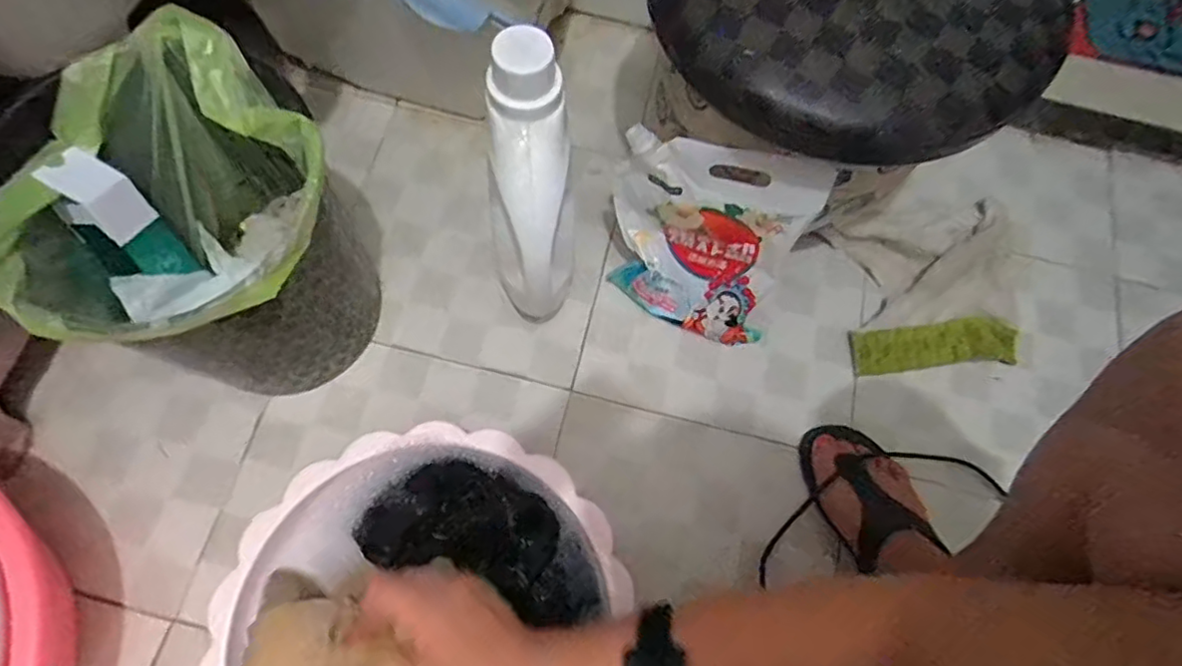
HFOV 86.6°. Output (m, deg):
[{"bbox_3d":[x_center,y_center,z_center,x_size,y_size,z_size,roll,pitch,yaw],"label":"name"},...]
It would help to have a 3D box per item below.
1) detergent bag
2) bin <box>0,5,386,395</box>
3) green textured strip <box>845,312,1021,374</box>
[{"bbox_3d":[0.104,-0.086,0.610,0.179,0.206,0.094,18,72,4],"label":"detergent bag"},{"bbox_3d":[-0.321,-0.066,0.554,0.223,0.261,0.233,-42,79,-17],"label":"bin"},{"bbox_3d":[0.380,0.012,0.689,0.185,0.018,0.051,-4,72,-4],"label":"green textured strip"}]

